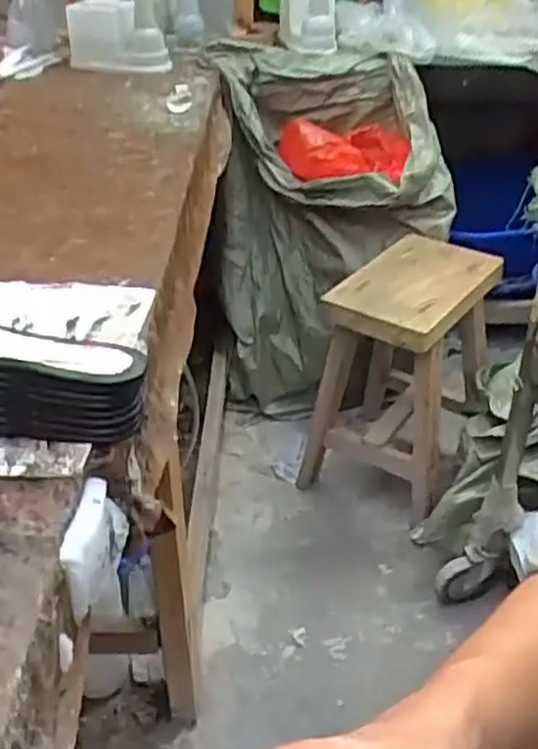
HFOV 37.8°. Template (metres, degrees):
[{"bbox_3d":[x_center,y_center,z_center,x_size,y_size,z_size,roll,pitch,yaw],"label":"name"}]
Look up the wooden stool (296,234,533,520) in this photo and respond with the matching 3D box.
[{"bbox_3d":[0.251,-0.003,1.461,0.263,0.436,0.320,24,41,30],"label":"wooden stool"}]

